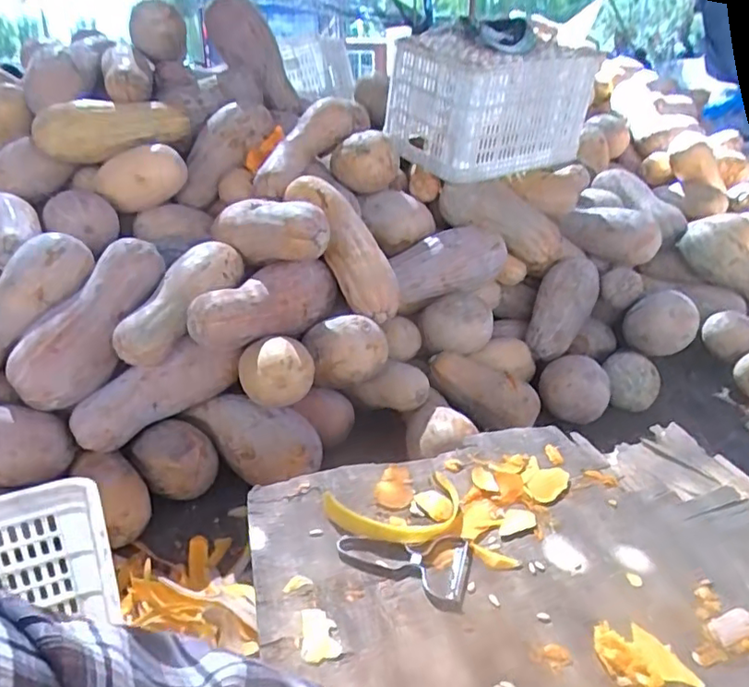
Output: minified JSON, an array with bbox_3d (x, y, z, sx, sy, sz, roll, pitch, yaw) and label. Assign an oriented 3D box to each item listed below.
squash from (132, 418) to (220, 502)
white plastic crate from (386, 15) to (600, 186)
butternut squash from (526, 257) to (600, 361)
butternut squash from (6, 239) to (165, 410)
[{"bbox_3d":[-0.410,0.231,1.230,0.136,0.122,0.135,0,24,0],"label":"squash"},{"bbox_3d":[0.330,-0.713,1.789,0.543,0.347,0.363,-18,30,-35],"label":"white plastic crate"},{"bbox_3d":[0.532,-0.092,1.726,0.129,0.120,0.320,20,72,36],"label":"butternut squash"},{"bbox_3d":[-0.549,-0.043,1.180,0.106,0.126,0.378,12,60,24],"label":"butternut squash"}]

